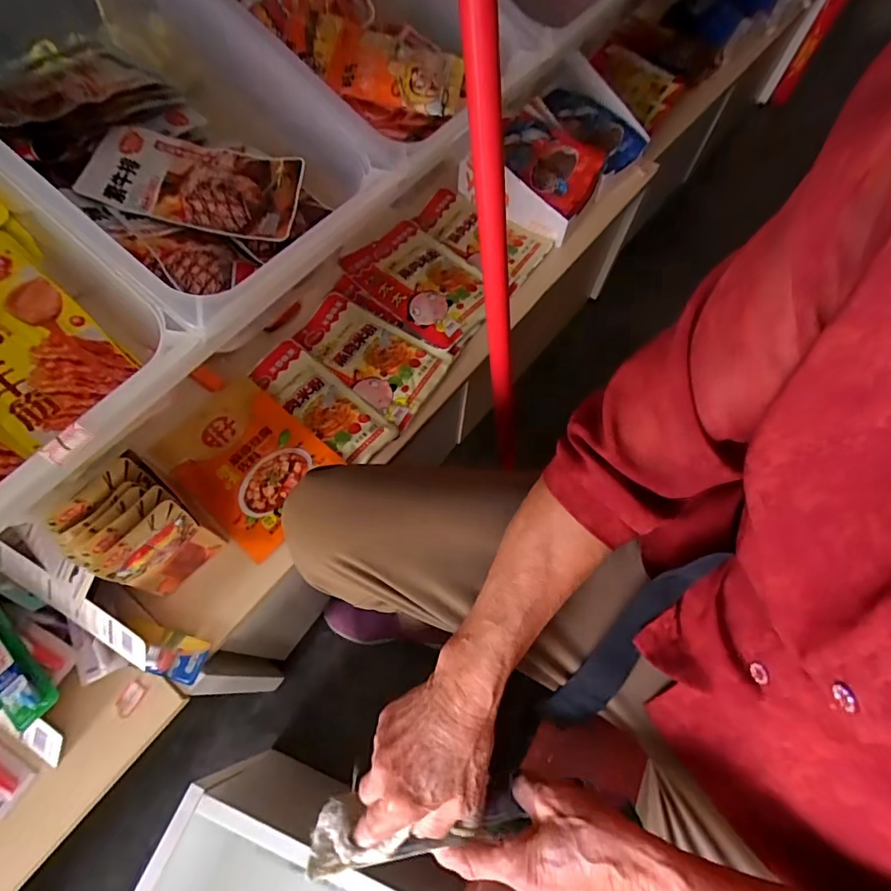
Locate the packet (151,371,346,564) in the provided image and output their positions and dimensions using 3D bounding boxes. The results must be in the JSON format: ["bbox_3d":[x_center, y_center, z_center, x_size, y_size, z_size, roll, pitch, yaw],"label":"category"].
[{"bbox_3d":[-0.235,0.013,0.577,0.210,0.013,0.145,38,68,16],"label":"packet"}]

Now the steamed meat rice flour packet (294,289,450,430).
[{"bbox_3d":[-0.100,-0.123,0.648,0.203,0.015,0.121,33,67,13],"label":"steamed meat rice flour packet"}]

